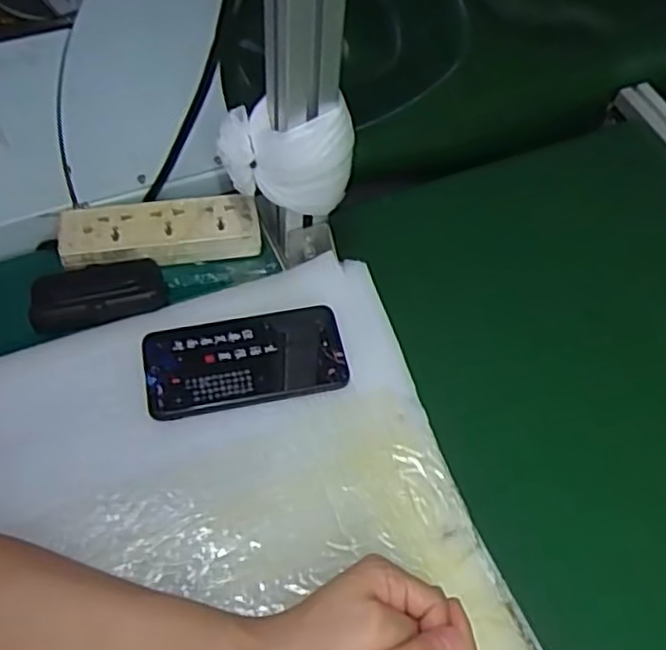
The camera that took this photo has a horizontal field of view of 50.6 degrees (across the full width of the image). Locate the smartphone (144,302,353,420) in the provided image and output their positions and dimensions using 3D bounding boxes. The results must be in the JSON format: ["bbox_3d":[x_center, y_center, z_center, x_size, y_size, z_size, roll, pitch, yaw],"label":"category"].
[{"bbox_3d":[-0.070,0.029,0.563,0.155,0.015,0.077,-9,58,-9],"label":"smartphone"}]

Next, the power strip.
[{"bbox_3d":[-0.151,-0.081,0.620,0.168,0.027,0.054,-6,58,-8],"label":"power strip"}]

